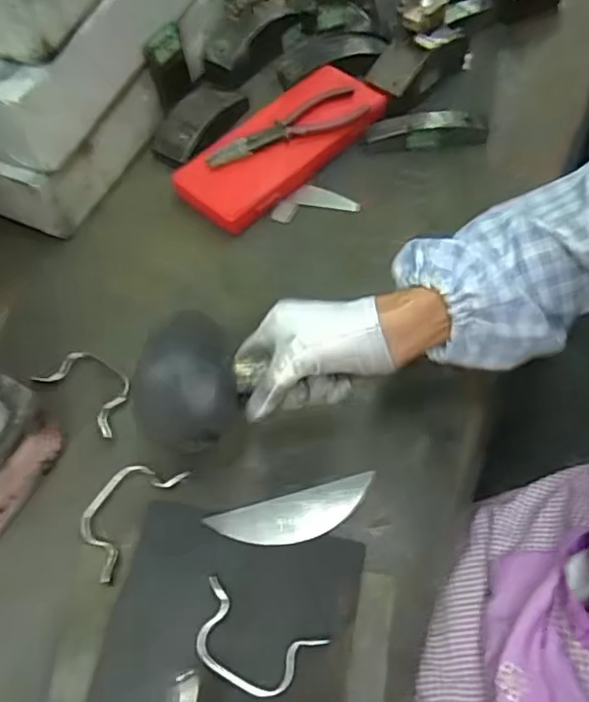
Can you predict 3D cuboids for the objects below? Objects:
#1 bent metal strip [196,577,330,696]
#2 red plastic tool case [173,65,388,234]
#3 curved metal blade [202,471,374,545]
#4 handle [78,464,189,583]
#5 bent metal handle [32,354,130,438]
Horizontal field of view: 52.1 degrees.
[{"bbox_3d":[-0.032,0.208,0.429,0.093,0.015,0.053,25,65,15],"label":"bent metal strip"},{"bbox_3d":[-0.010,-0.232,0.678,0.109,0.040,0.255,37,68,21],"label":"red plastic tool case"},{"bbox_3d":[0.001,0.133,0.487,0.135,0.010,0.039,-16,61,-6],"label":"curved metal blade"},{"bbox_3d":[-0.140,0.127,0.489,0.054,0.018,0.102,29,66,17],"label":"handle"},{"bbox_3d":[-0.184,0.032,0.547,0.095,0.020,0.054,33,67,19],"label":"bent metal handle"}]

